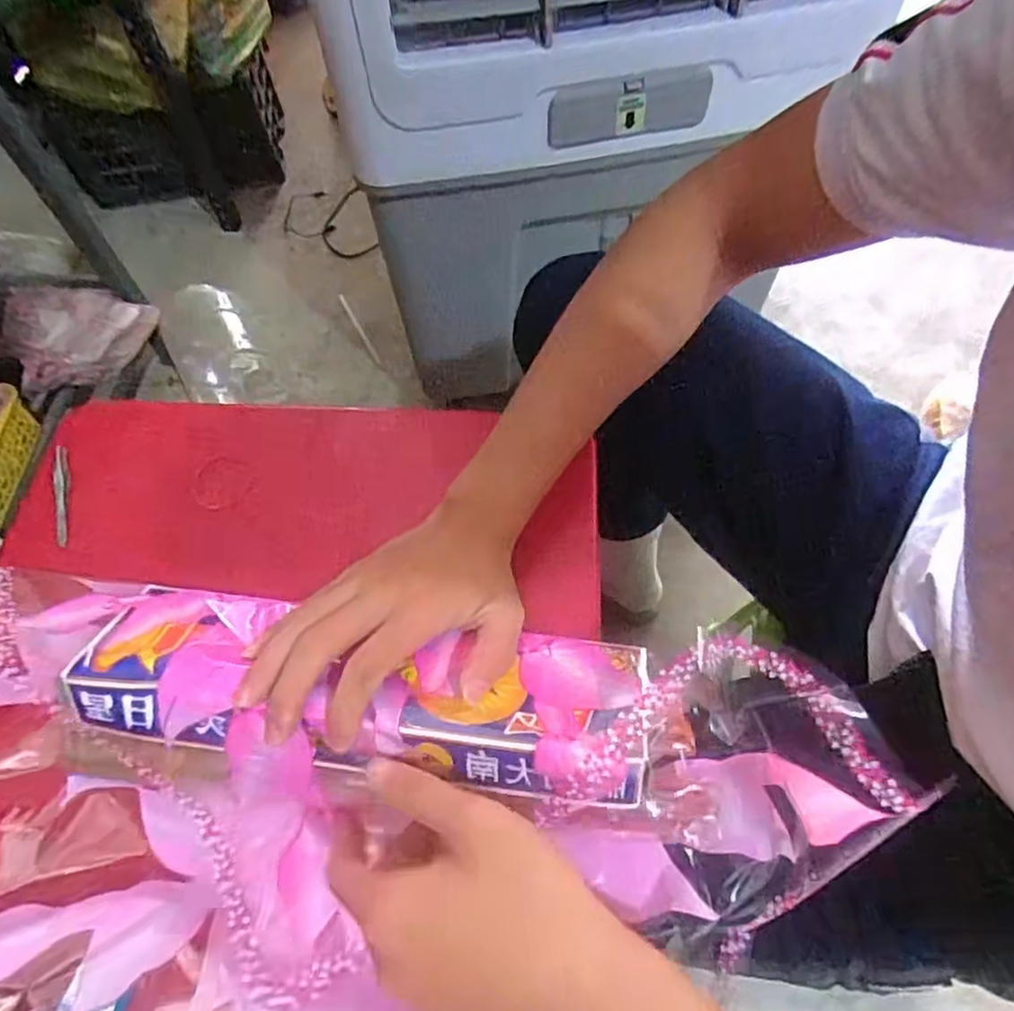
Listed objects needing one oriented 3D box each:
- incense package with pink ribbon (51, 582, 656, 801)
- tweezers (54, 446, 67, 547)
[{"bbox_3d":[-0.083,0.093,0.357,0.308,0.052,0.088,5,62,8],"label":"incense package with pink ribbon"},{"bbox_3d":[-0.337,-0.007,0.491,0.008,0.005,0.076,-7,80,0],"label":"tweezers"}]

